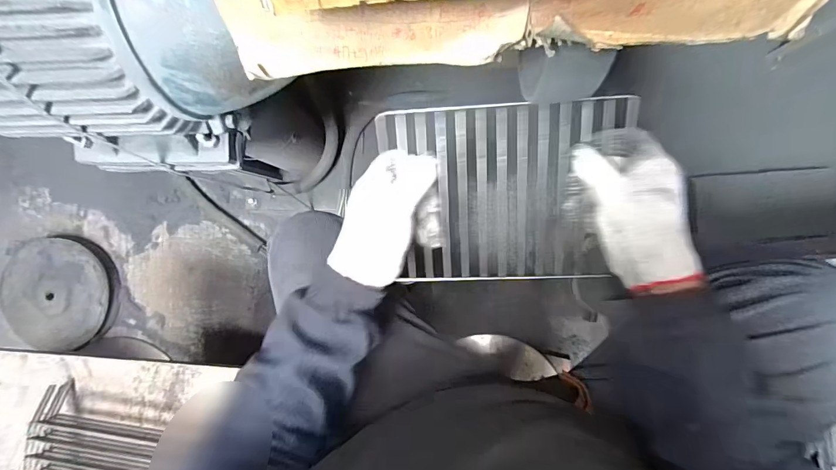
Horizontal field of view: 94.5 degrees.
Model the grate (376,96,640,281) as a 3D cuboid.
[{"bbox_3d":[0.086,-0.039,0.407,0.236,0.007,0.182,-2,107,7],"label":"grate"}]

